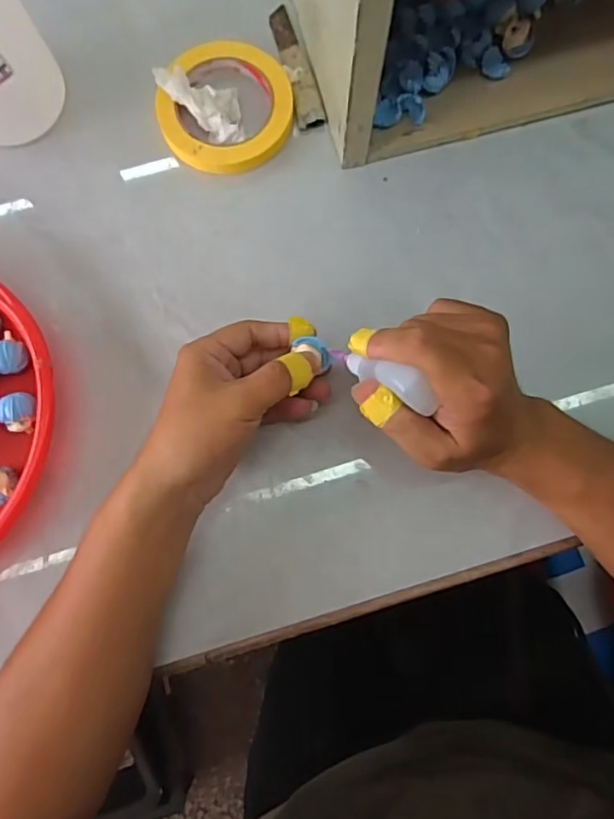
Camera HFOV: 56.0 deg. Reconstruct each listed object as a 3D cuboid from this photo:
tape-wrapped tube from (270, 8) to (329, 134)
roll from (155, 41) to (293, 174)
[{"bbox_3d":[-0.012,-0.289,0.482,0.024,0.009,0.117,-17,81,-2],"label":"tape-wrapped tube"},{"bbox_3d":[-0.066,-0.244,0.469,0.107,0.021,0.103,0,81,1],"label":"roll"}]

